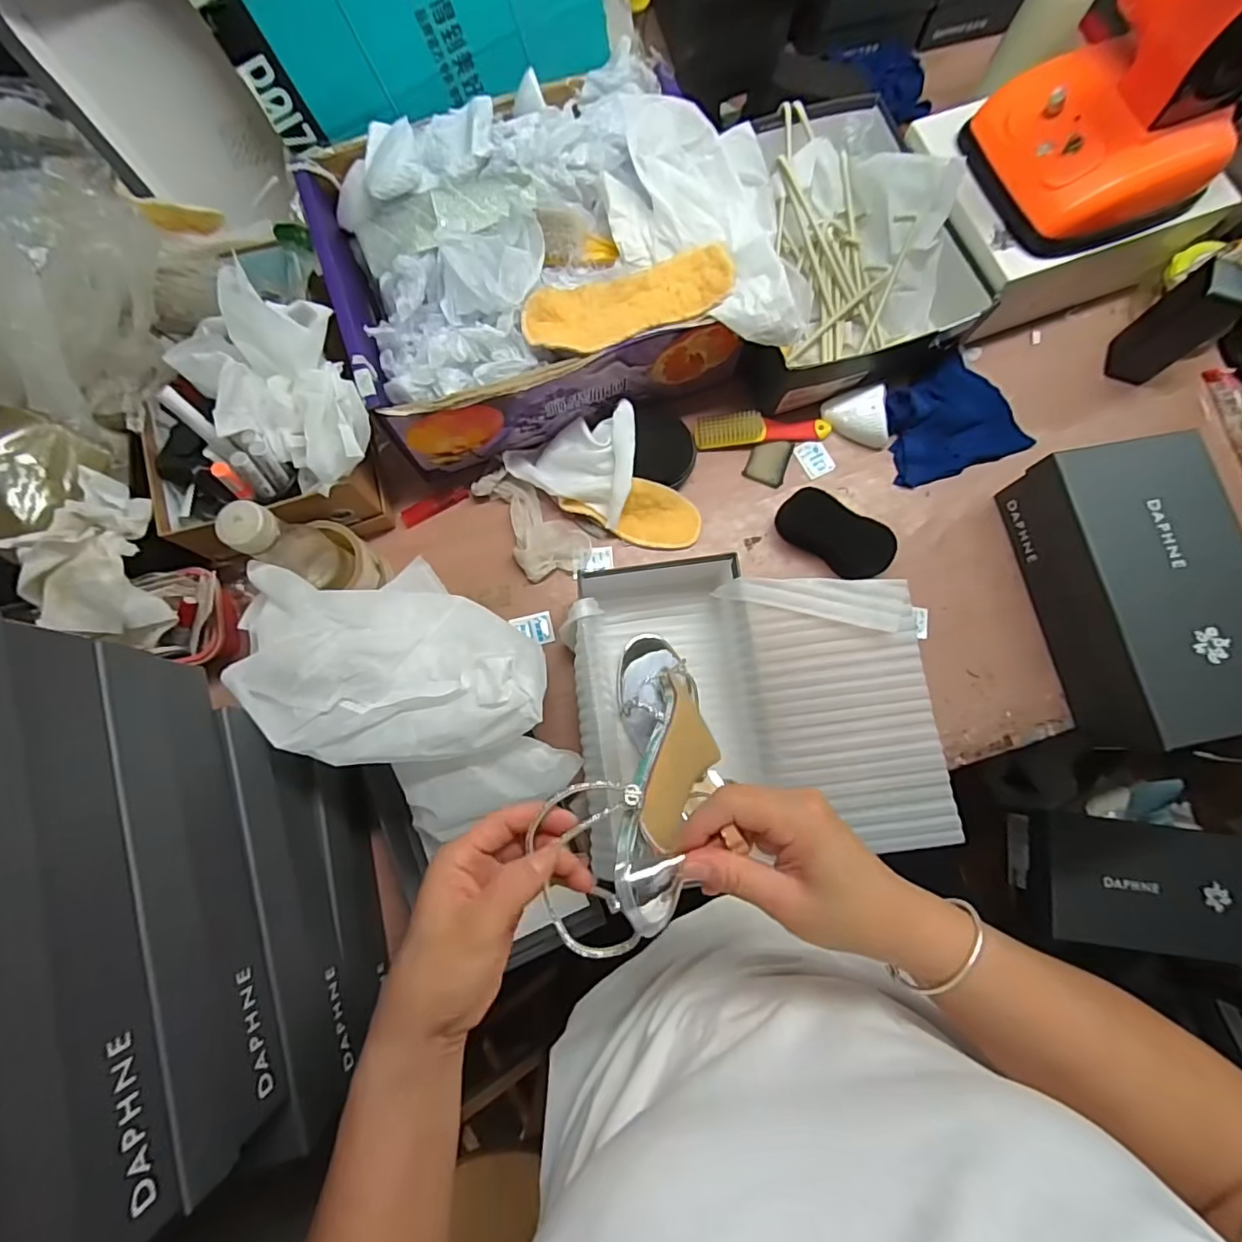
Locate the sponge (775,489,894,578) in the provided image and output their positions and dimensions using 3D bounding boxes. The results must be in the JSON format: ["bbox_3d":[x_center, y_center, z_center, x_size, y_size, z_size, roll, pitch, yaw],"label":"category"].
[{"bbox_3d":[0.237,-0.097,0.635,0.127,0.037,0.060,37,80,6],"label":"sponge"}]

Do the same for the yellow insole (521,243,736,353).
[{"bbox_3d":[0.008,-0.303,0.543,0.201,0.024,0.068,-17,79,-4],"label":"yellow insole"}]

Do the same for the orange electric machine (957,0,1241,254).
[{"bbox_3d":[0.487,-0.503,0.518,0.199,0.202,0.170,-18,80,-4],"label":"orange electric machine"}]

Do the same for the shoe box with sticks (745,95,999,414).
[{"bbox_3d":[0.244,-0.437,0.663,0.259,0.108,0.333,-16,79,-4],"label":"shoe box with sticks"}]

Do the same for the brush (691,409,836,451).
[{"bbox_3d":[0.166,-0.227,0.664,0.155,0.022,0.035,-5,79,-2],"label":"brush"}]

